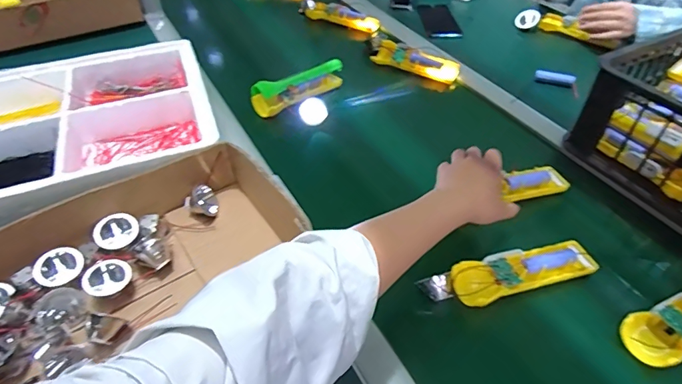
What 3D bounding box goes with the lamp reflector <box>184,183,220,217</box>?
[{"bbox_3d":[-0.175,0.014,0.559,0.039,0.036,0.032,-16,47,-15],"label":"lamp reflector"}]

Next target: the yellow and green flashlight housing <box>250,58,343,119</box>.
[{"bbox_3d":[-0.072,-0.183,0.776,0.180,0.039,0.052,-28,51,-25],"label":"yellow and green flashlight housing"}]

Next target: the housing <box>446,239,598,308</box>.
[{"bbox_3d":[0.205,0.087,0.503,0.168,0.017,0.050,-14,46,-13],"label":"housing"}]

